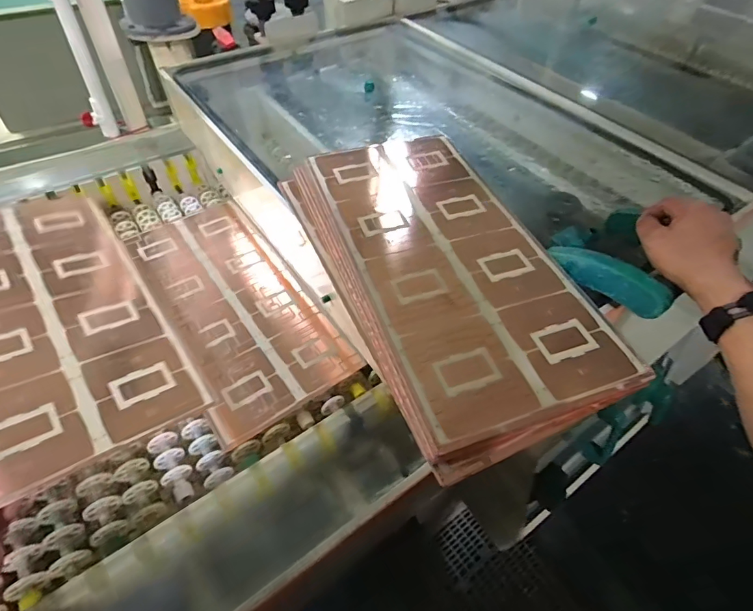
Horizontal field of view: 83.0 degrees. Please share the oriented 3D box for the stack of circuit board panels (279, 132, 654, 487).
[{"bbox_3d":[0.074,-0.067,0.564,0.270,0.040,0.525,-18,54,-17],"label":"stack of circuit board panels"}]

